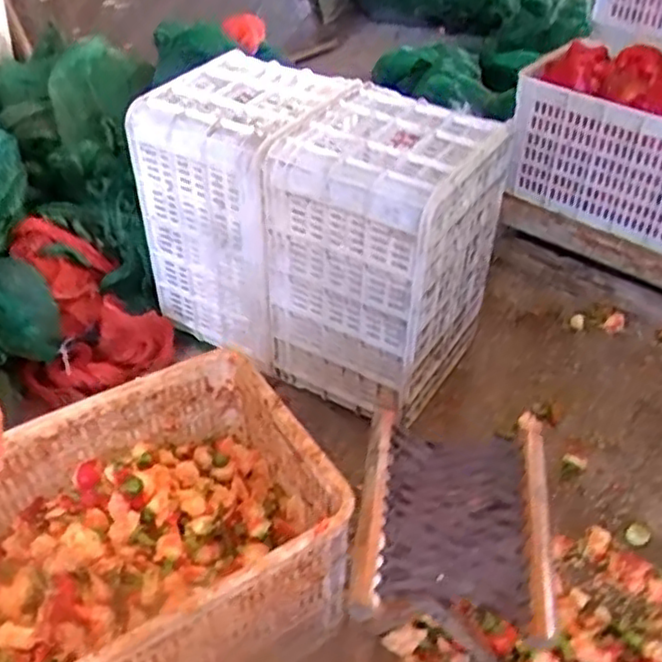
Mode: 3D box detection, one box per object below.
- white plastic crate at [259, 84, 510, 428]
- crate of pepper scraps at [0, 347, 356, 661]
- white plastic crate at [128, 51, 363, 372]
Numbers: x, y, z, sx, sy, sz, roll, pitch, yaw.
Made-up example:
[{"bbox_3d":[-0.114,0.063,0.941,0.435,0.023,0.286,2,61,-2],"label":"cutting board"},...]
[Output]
[{"bbox_3d":[0.097,-0.130,1.307,0.344,0.502,0.337,24,50,26],"label":"white plastic crate"},{"bbox_3d":[-0.275,0.324,0.978,0.526,0.296,0.367,-24,46,-23],"label":"crate of pepper scraps"},{"bbox_3d":[-0.179,-0.262,1.441,0.351,0.473,0.325,23,49,25],"label":"white plastic crate"}]

